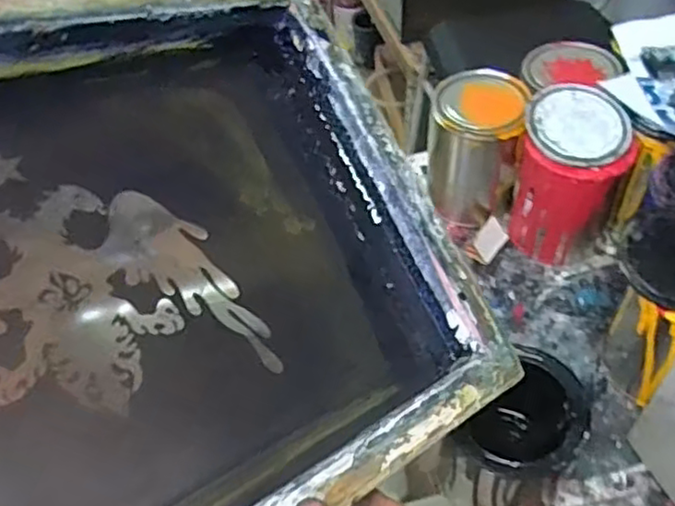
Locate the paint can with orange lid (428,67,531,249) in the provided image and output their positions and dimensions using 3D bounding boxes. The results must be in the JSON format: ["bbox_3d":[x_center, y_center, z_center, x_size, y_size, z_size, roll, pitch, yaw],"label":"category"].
[{"bbox_3d":[0.158,-0.116,0.791,0.118,0.151,0.109,-38,58,-22],"label":"paint can with orange lid"}]

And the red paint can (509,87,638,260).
[{"bbox_3d":[0.252,-0.080,0.736,0.108,0.155,0.111,-3,52,4],"label":"red paint can"}]

